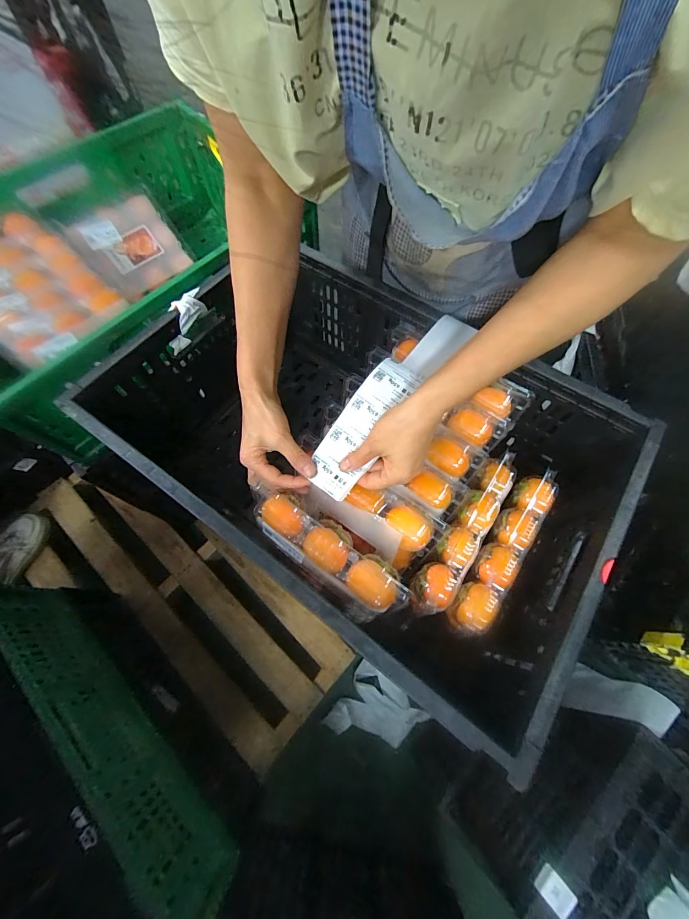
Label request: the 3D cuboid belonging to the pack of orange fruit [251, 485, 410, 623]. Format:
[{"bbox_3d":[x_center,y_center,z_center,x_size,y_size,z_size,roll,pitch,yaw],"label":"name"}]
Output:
[{"bbox_3d":[-0.023,0.101,0.380,0.197,0.049,0.072,34,69,13],"label":"pack of orange fruit"}]

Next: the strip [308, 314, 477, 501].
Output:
[{"bbox_3d":[0.057,-0.080,0.405,0.066,0.039,0.279,37,74,14],"label":"strip"}]

